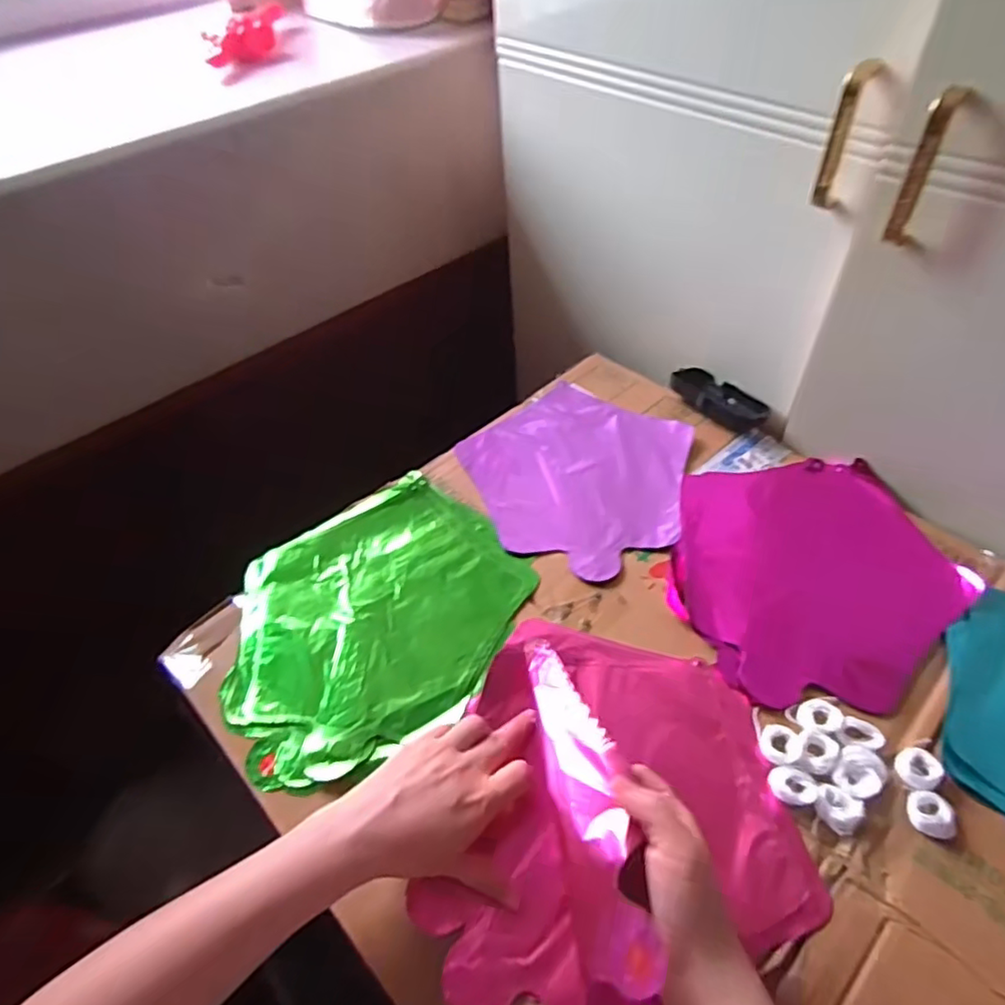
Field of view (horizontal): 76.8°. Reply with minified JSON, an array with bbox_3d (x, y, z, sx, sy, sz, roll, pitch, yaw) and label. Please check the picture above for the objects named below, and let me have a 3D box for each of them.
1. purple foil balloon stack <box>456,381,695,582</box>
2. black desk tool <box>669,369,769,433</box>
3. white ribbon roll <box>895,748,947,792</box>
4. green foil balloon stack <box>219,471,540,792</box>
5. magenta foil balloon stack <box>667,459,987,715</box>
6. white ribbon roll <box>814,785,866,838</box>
[{"bbox_3d":[0.071,-0.034,0.635,0.220,0.005,0.224,19,52,19],"label":"purple foil balloon stack"},{"bbox_3d":[0.239,-0.115,0.694,0.052,0.024,0.111,-34,54,-24],"label":"black desk tool"},{"bbox_3d":[0.282,0.180,0.428,0.026,0.008,0.030,27,55,25],"label":"white ribbon roll"},{"bbox_3d":[-0.110,0.093,0.543,0.255,0.015,0.233,-26,52,-18],"label":"green foil balloon stack"},{"bbox_3d":[0.264,0.054,0.542,0.231,0.010,0.240,0,48,4],"label":"magenta foil balloon stack"},{"bbox_3d":[0.221,0.202,0.416,0.029,0.010,0.026,29,56,26],"label":"white ribbon roll"}]

